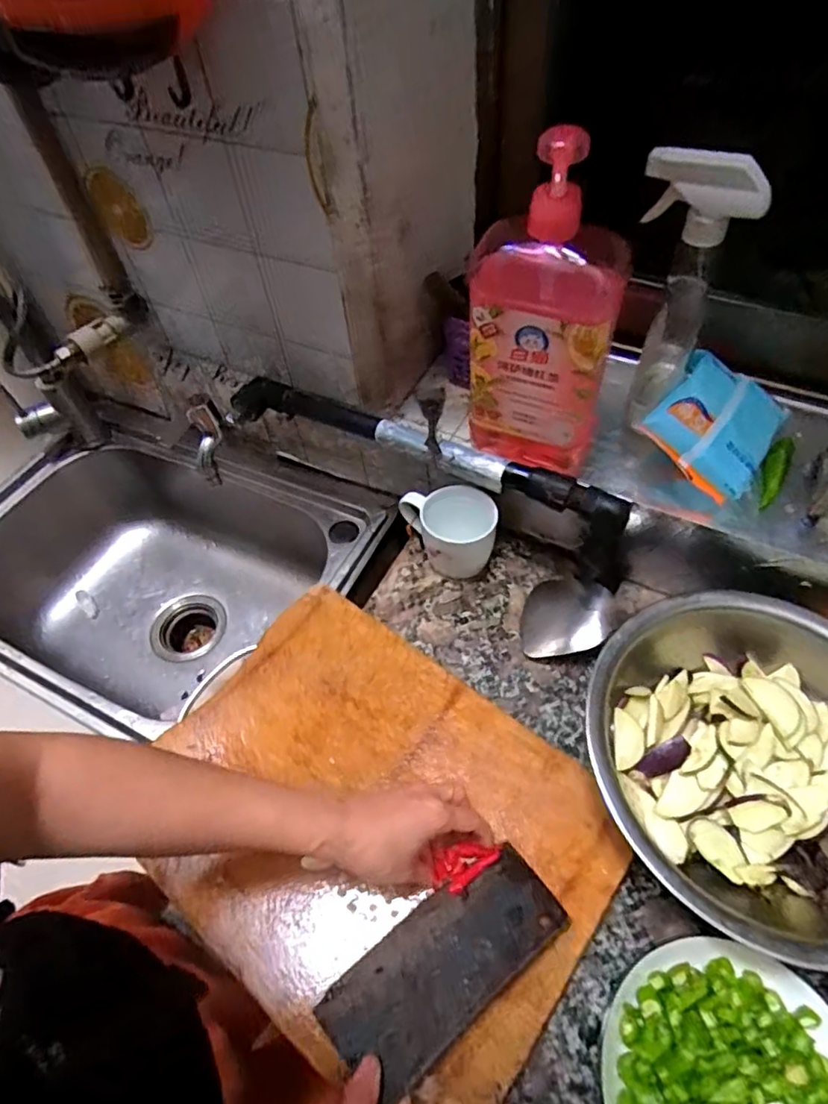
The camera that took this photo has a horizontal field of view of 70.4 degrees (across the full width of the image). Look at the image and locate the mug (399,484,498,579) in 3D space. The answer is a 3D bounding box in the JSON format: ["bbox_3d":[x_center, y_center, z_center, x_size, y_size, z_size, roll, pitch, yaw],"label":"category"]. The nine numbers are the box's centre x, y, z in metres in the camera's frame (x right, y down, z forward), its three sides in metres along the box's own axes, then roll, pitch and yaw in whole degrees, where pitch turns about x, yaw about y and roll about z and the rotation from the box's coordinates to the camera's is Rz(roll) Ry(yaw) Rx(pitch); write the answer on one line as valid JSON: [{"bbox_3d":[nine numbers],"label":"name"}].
[{"bbox_3d":[0.038,-0.021,0.653,0.102,0.083,0.083,-3,55,2],"label":"mug"}]

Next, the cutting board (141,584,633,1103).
[{"bbox_3d":[-0.043,0.225,0.507,0.387,0.027,0.298,30,62,22],"label":"cutting board"}]

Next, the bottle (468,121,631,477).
[{"bbox_3d":[0.105,-0.180,0.487,0.117,0.271,0.060,19,58,16],"label":"bottle"}]

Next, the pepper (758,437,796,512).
[{"bbox_3d":[0.337,-0.074,0.550,0.023,0.017,0.075,23,75,18],"label":"pepper"}]

